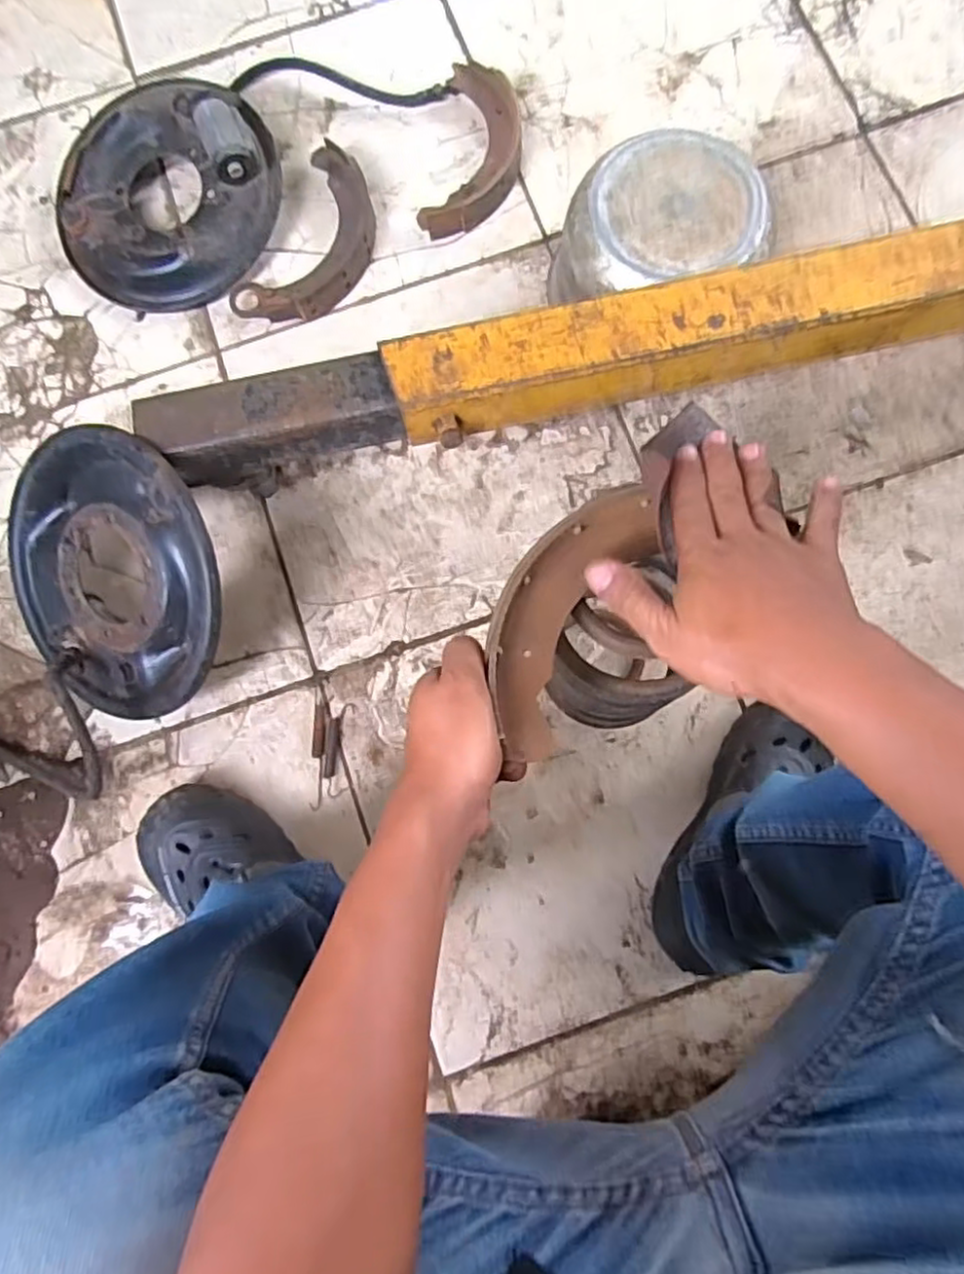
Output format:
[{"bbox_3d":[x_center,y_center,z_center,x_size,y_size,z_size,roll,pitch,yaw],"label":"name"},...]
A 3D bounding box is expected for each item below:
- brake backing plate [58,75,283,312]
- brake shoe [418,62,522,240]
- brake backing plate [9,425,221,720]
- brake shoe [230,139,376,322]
[{"bbox_3d":[-0.360,-0.509,0.792,0.258,0.082,0.241,0,82,2],"label":"brake backing plate"},{"bbox_3d":[-0.004,-0.565,0.811,0.095,0.034,0.212,12,83,4],"label":"brake shoe"},{"bbox_3d":[-0.343,-0.058,0.659,0.259,0.032,0.262,6,105,23],"label":"brake backing plate"},{"bbox_3d":[-0.192,-0.452,0.805,0.120,0.032,0.223,29,84,6],"label":"brake shoe"}]

